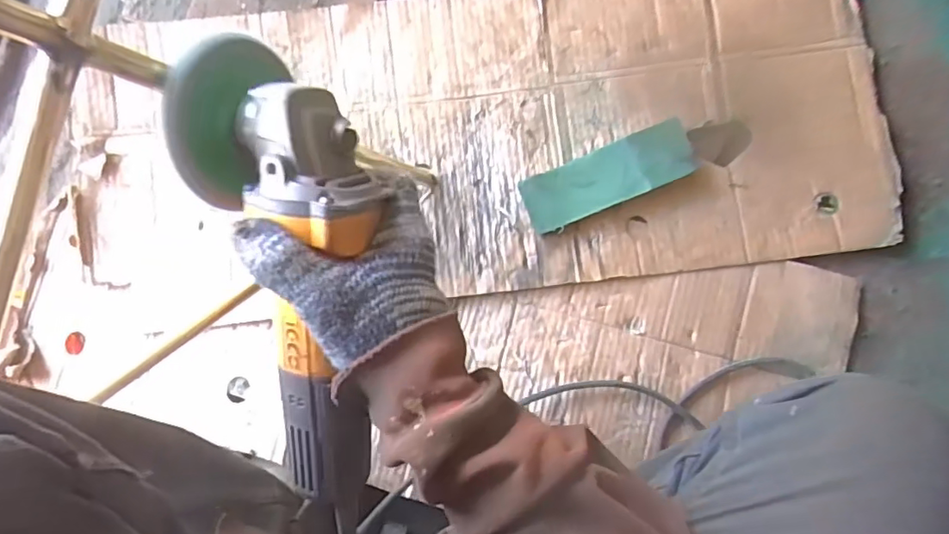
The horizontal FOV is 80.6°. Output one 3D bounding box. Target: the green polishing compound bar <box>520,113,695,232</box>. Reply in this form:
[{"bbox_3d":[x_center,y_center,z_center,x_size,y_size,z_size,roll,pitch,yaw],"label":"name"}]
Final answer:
[{"bbox_3d":[0.134,-0.091,0.566,0.170,0.026,0.060,-22,85,1],"label":"green polishing compound bar"}]

